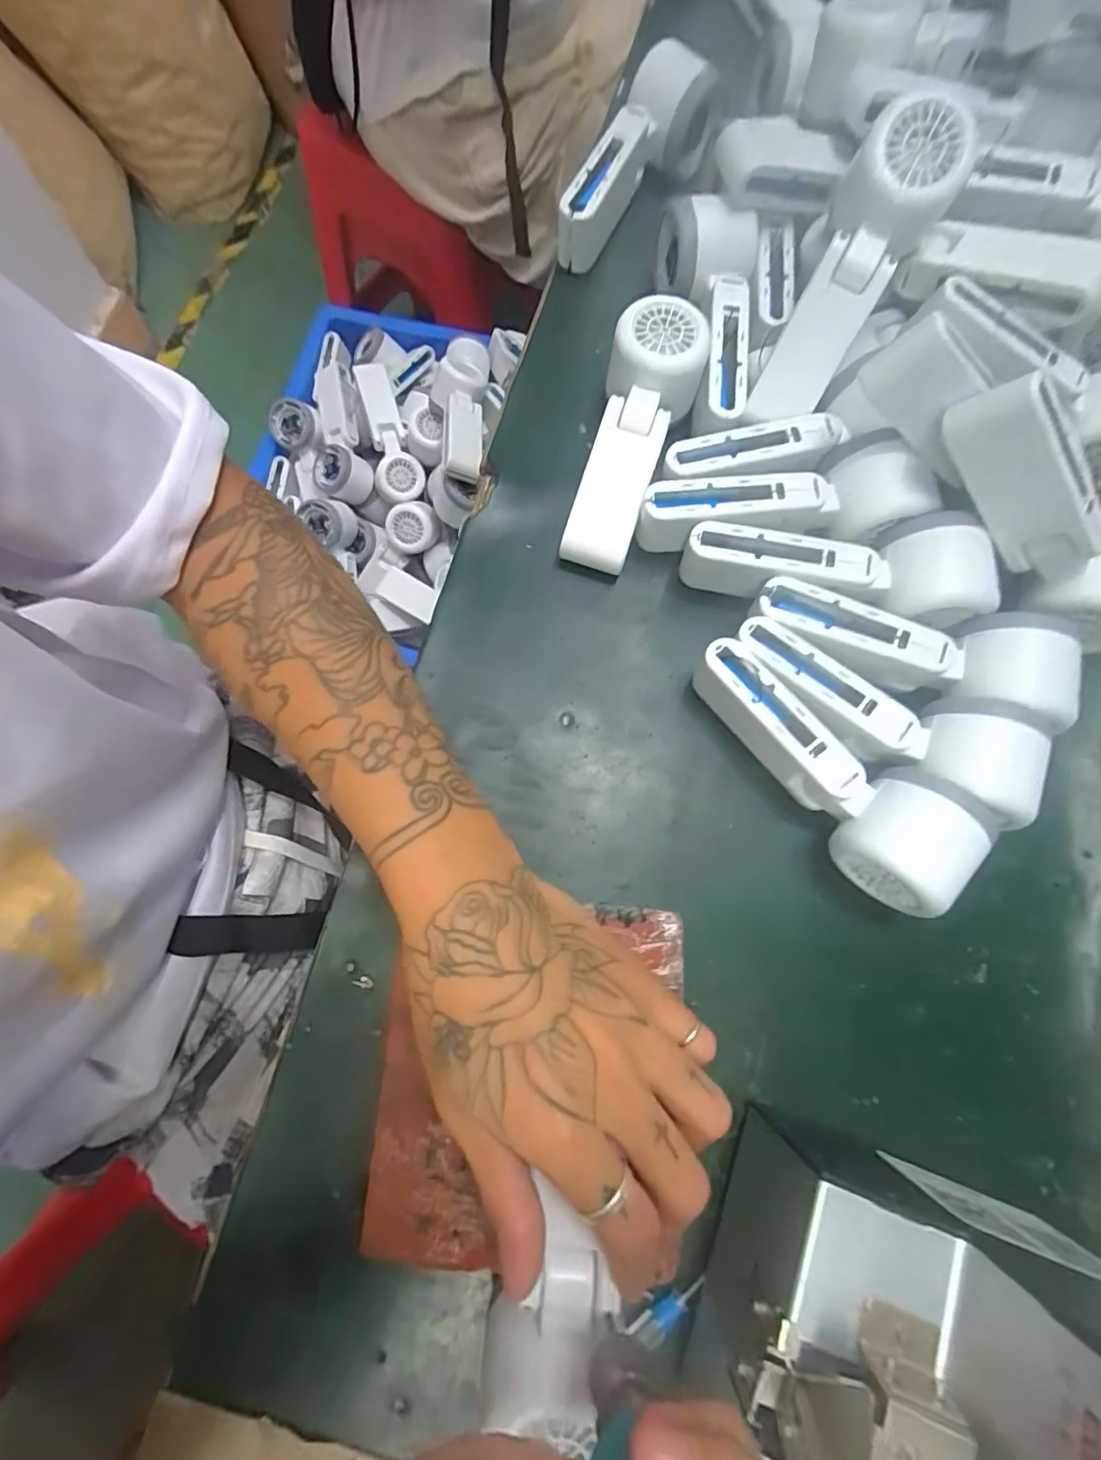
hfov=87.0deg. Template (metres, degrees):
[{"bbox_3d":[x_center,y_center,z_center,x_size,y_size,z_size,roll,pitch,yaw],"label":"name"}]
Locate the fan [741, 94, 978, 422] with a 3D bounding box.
[{"bbox_3d":[0.168,-0.261,0.339,0.057,0.154,0.054,34,48,8],"label":"fan"}]

